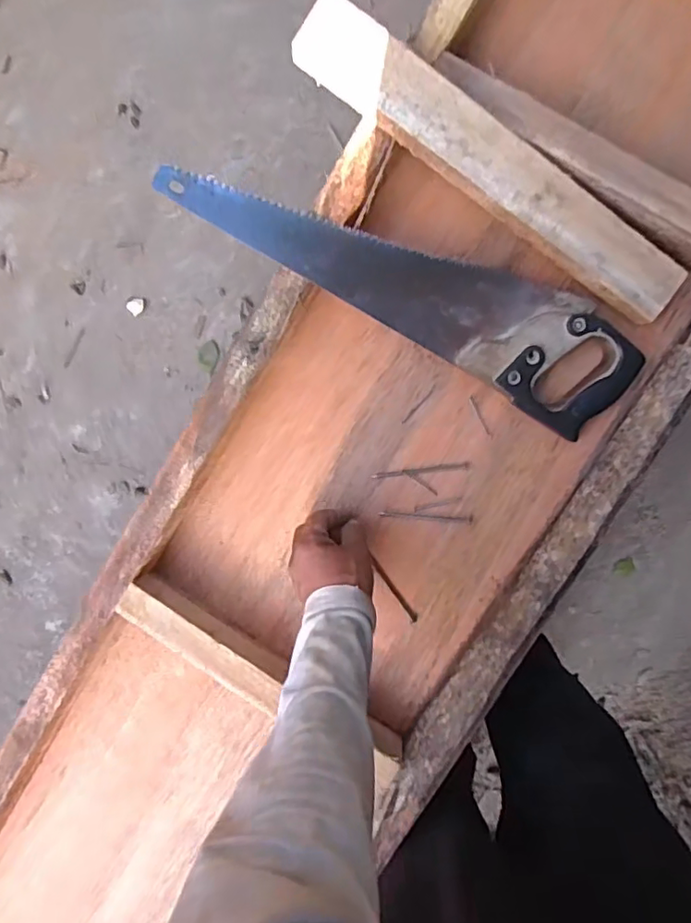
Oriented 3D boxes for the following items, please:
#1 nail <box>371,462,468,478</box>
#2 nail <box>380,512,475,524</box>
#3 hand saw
[{"bbox_3d":[0.082,0.010,0.622,0.104,0.004,0.008,-6,91,5],"label":"nail"},{"bbox_3d":[0.088,0.059,0.624,0.100,0.006,0.009,6,92,5],"label":"nail"},{"bbox_3d":[0.065,-0.186,0.572,0.483,0.023,0.115,30,93,-3],"label":"hand saw"}]

